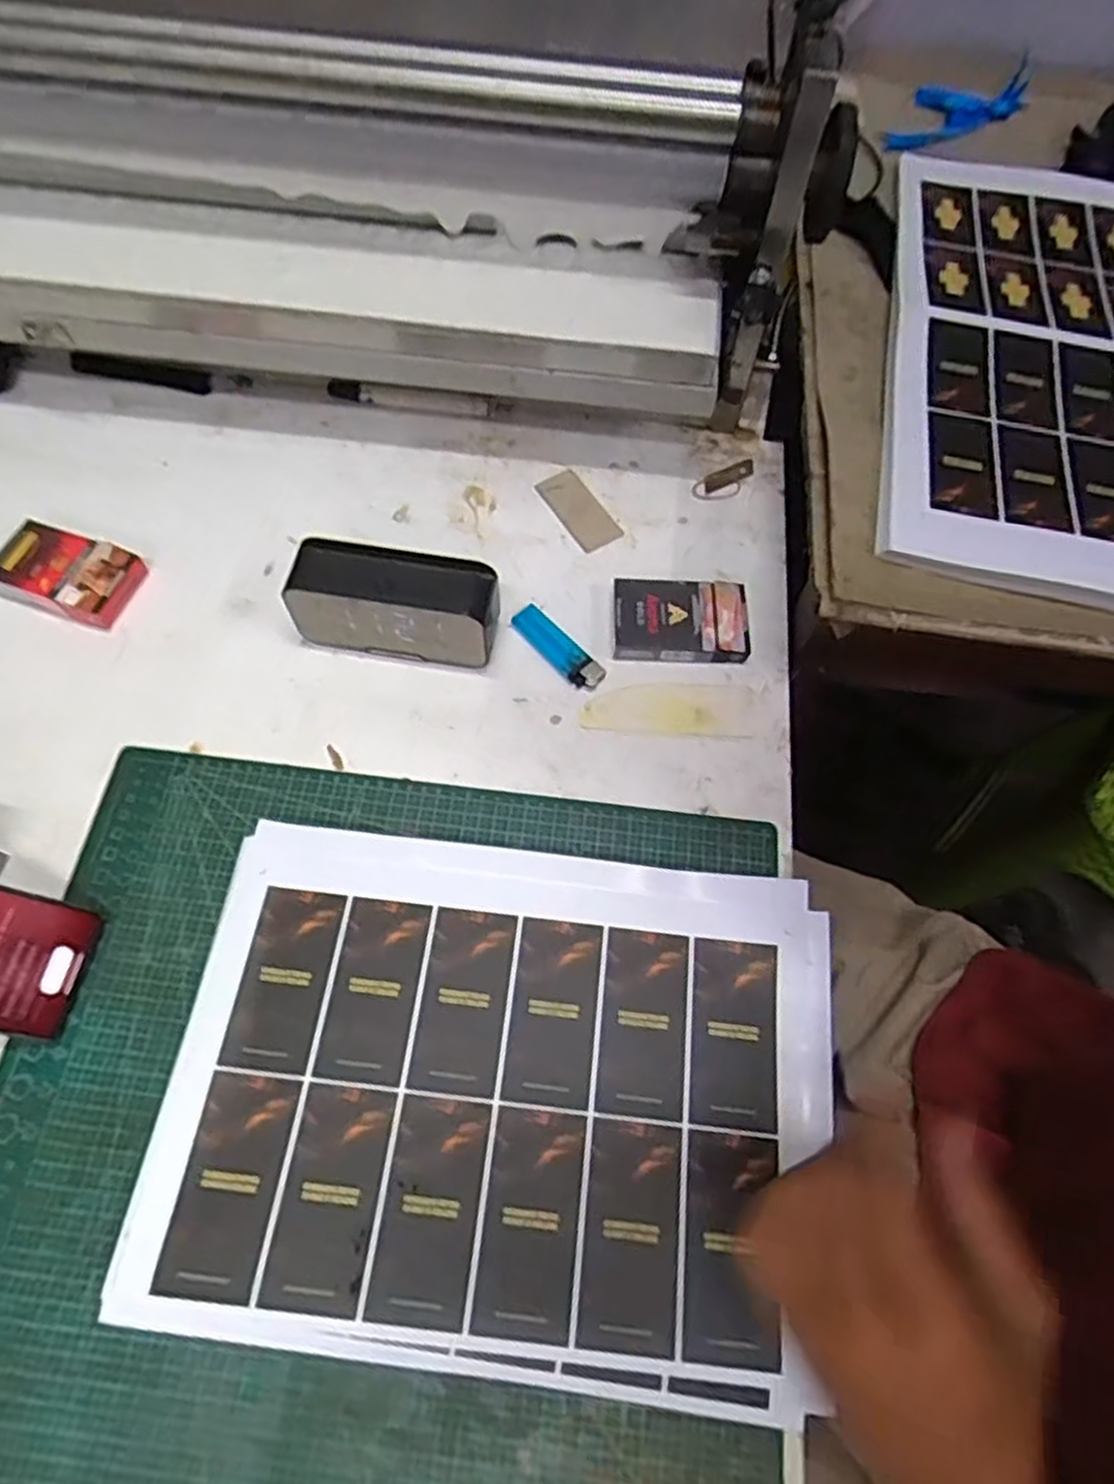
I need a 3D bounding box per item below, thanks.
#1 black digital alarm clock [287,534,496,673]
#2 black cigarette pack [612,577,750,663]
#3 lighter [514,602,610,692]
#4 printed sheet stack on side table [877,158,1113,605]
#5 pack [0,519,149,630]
[{"bbox_3d":[-0.109,-0.095,0.541,0.137,0.070,0.044,9,64,2],"label":"black digital alarm clock"},{"bbox_3d":[0.090,-0.091,0.570,0.097,0.021,0.065,1,64,-1],"label":"black cigarette pack"},{"bbox_3d":[0.000,-0.069,0.566,0.024,0.013,0.081,-39,71,-18],"label":"lighter"},{"bbox_3d":[0.429,-0.293,0.590,0.333,0.022,0.490,13,65,4],"label":"printed sheet stack on side table"},{"bbox_3d":[-0.355,-0.123,0.567,0.101,0.026,0.063,15,65,5],"label":"pack"}]

